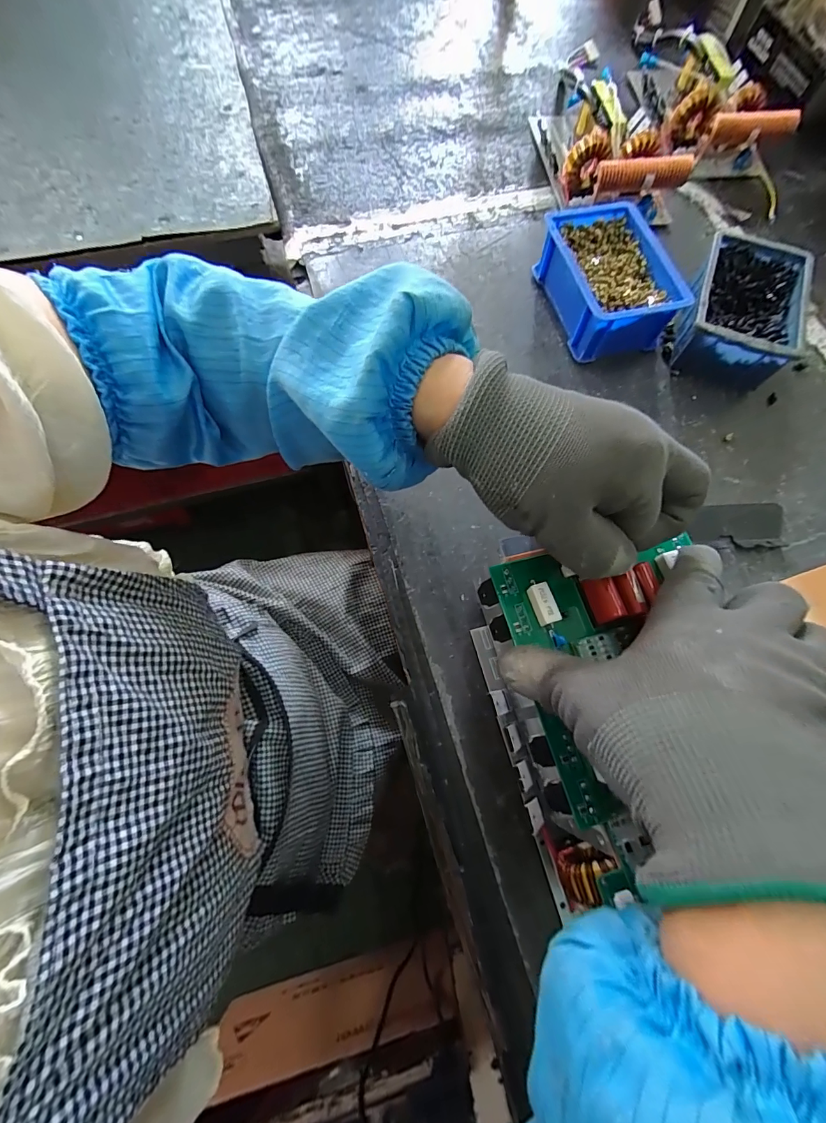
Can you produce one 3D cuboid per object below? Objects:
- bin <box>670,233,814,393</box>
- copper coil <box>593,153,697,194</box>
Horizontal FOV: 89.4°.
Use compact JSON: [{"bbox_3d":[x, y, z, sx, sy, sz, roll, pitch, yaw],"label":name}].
[{"bbox_3d":[0.325,-0.249,0.418,0.102,0.054,0.149,23,71,7],"label":"bin"},{"bbox_3d":[0.248,-0.422,0.453,0.099,0.030,0.022,-3,70,-2],"label":"copper coil"}]

